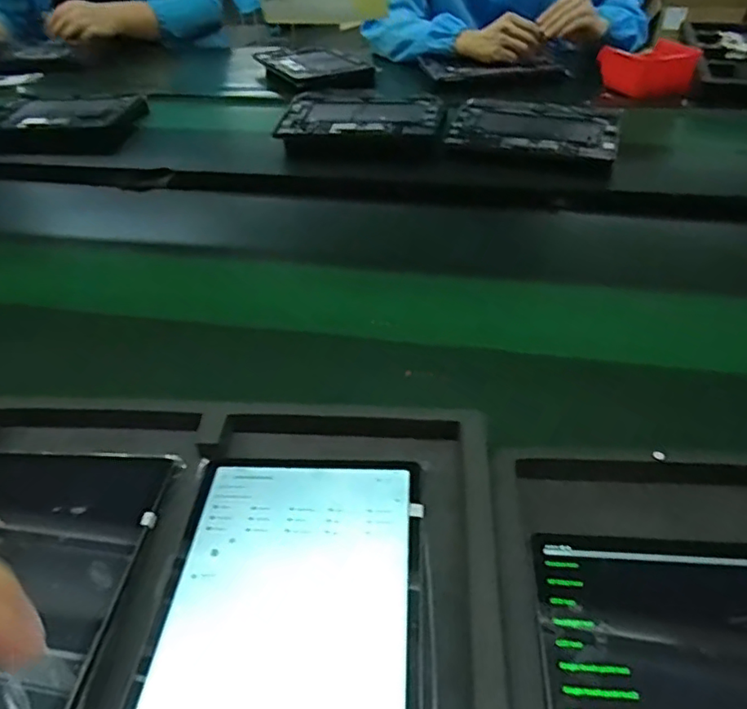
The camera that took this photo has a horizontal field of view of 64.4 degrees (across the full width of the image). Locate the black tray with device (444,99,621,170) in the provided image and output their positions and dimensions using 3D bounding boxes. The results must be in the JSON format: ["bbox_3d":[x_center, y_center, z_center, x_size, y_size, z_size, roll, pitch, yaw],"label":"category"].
[{"bbox_3d":[0.252,-0.351,0.939,0.251,0.030,0.163,12,46,16],"label":"black tray with device"}]

